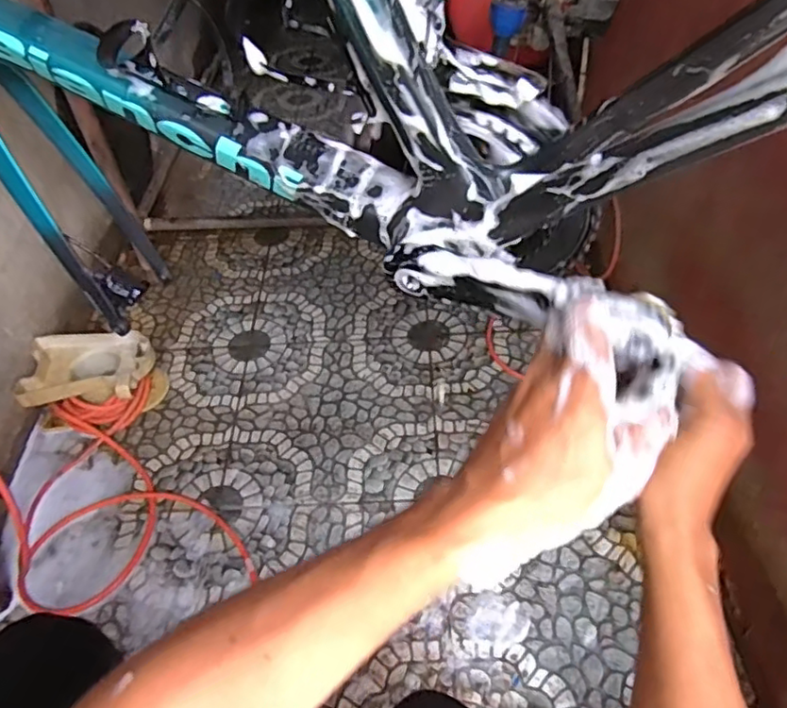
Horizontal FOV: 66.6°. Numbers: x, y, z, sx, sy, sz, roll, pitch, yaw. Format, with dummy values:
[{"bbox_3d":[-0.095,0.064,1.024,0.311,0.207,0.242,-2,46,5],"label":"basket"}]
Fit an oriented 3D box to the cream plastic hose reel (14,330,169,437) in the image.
[{"bbox_3d":[-0.603,0.055,1.223,0.235,0.114,0.183,-1,45,1],"label":"cream plastic hose reel"}]

